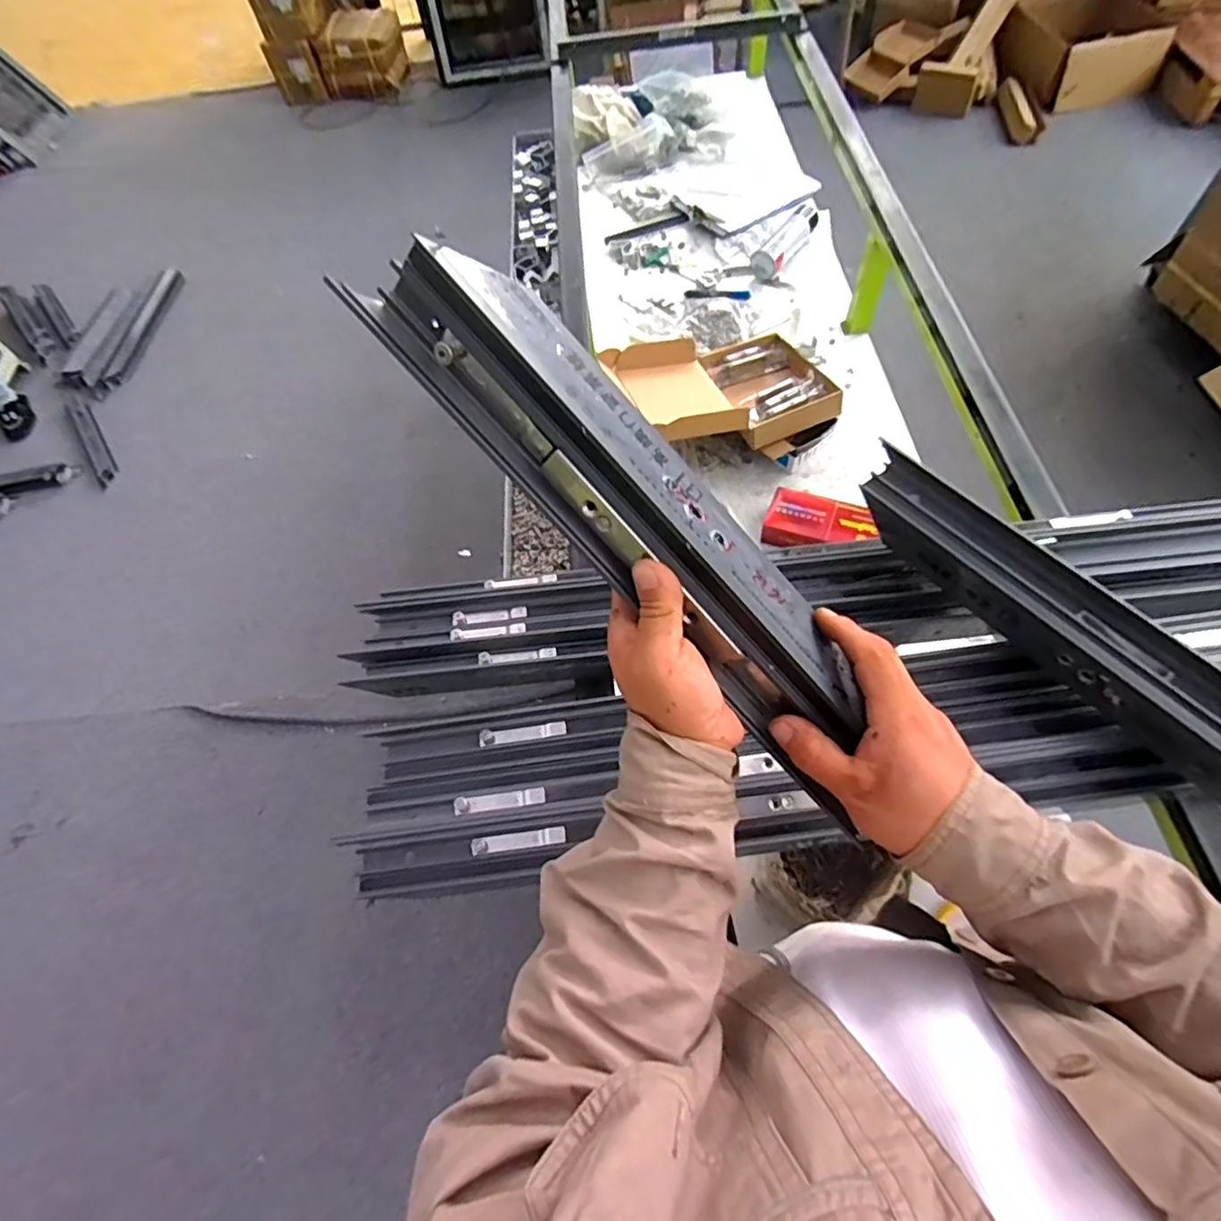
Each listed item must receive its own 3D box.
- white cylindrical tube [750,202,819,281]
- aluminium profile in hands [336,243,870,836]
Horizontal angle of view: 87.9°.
[{"bbox_3d":[0.403,-0.840,1.428,0.065,0.056,0.237,31,68,20],"label":"white cylindrical tube"},{"bbox_3d":[0.017,-0.060,0.373,0.366,0.047,0.083,46,70,-9],"label":"aluminium profile in hands"}]

